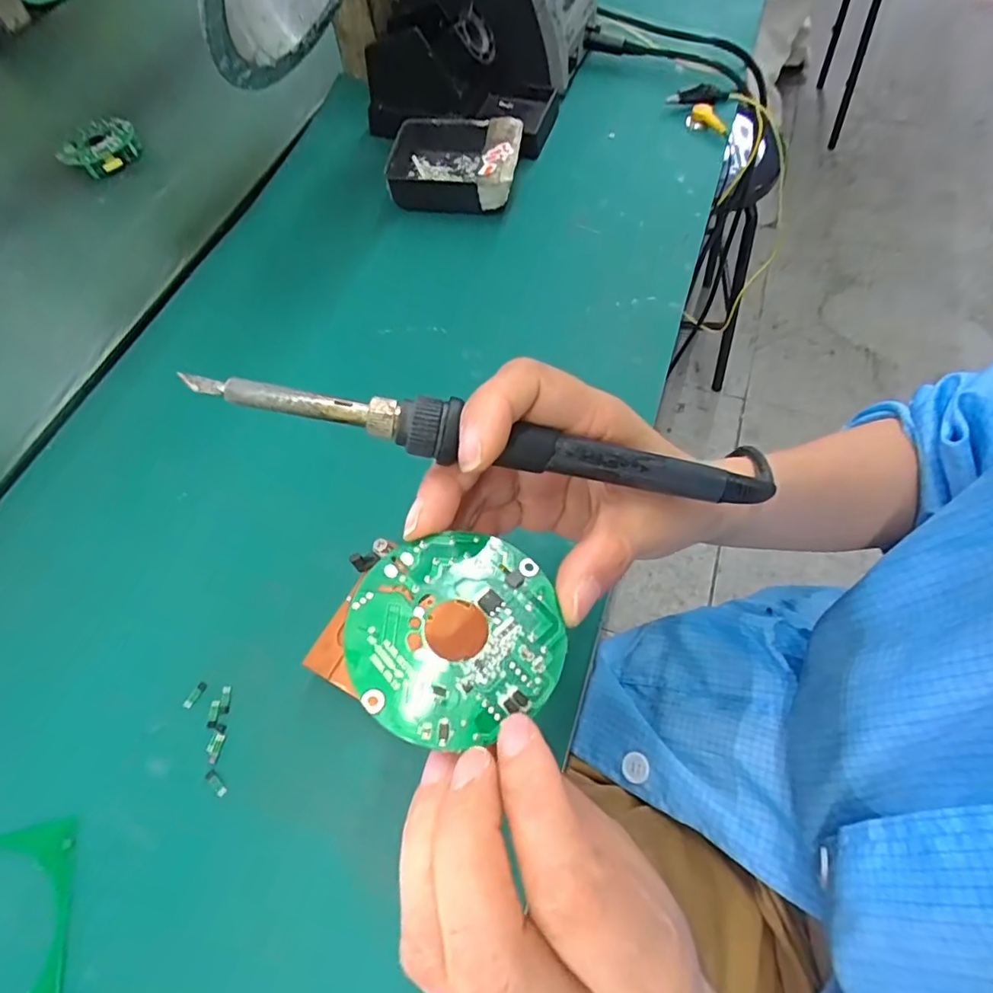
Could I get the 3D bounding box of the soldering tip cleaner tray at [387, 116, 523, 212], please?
[{"bbox_3d":[-0.034,-0.261,0.428,0.103,0.032,0.083,7,61,6],"label":"soldering tip cleaner tray"}]

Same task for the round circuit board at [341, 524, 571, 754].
[{"bbox_3d":[-0.013,0.040,0.169,0.064,0.007,0.062,-1,61,2],"label":"round circuit board"}]

